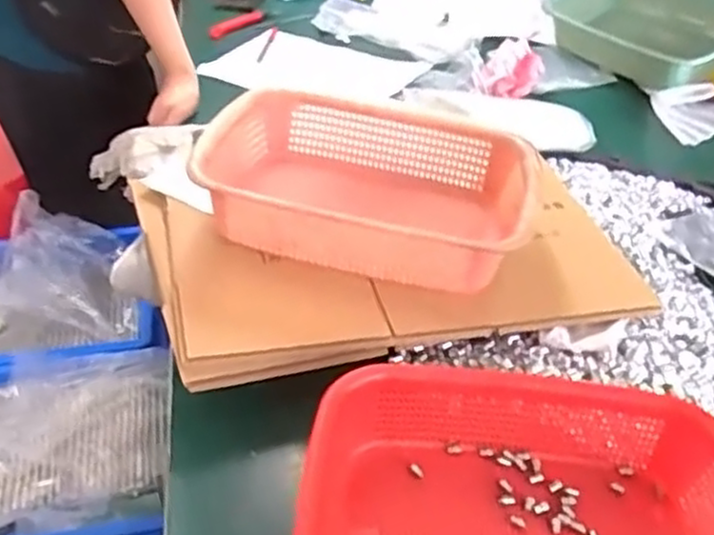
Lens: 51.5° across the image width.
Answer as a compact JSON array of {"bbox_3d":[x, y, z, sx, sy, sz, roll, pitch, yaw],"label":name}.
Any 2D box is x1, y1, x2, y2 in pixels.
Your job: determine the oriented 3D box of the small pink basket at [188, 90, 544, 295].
[{"bbox_3d":[0.003,-0.076,0.695,0.308,0.084,0.217,12,39,10],"label":"small pink basket"}]

